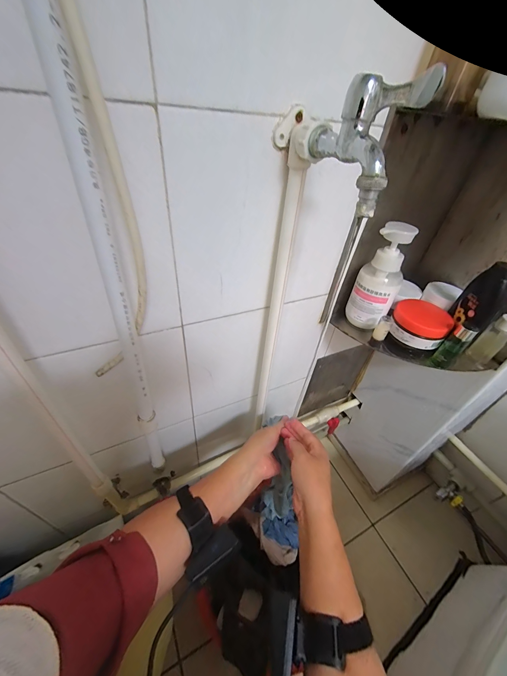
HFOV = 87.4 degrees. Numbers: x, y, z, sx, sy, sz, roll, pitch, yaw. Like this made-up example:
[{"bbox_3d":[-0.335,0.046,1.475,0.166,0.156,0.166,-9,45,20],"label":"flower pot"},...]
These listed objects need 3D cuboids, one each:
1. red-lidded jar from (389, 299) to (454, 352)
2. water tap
[{"bbox_3d":[0.296,-0.025,0.474,0.089,0.047,0.085,4,42,-3],"label":"red-lidded jar"},{"bbox_3d":[0.093,-0.173,0.235,0.037,0.089,0.093,-14,46,-21],"label":"water tap"}]

